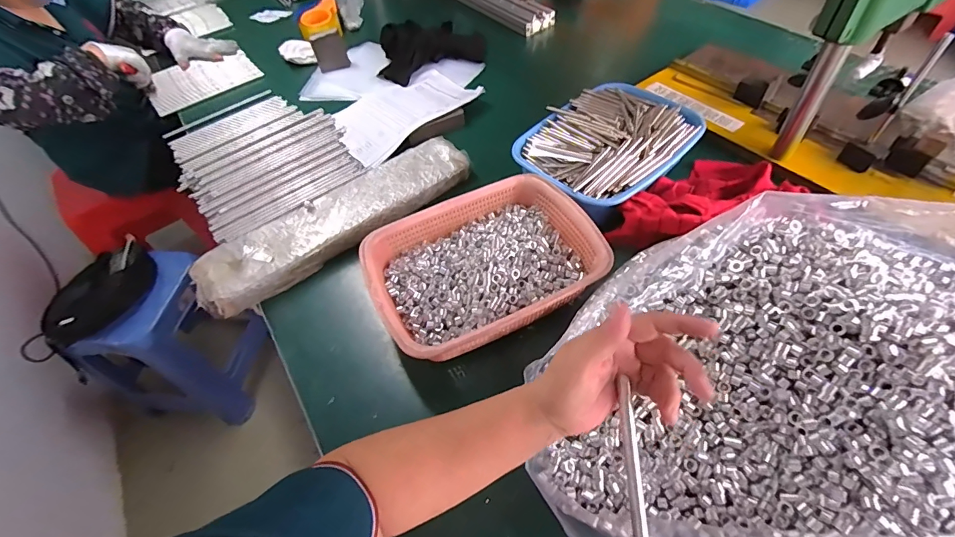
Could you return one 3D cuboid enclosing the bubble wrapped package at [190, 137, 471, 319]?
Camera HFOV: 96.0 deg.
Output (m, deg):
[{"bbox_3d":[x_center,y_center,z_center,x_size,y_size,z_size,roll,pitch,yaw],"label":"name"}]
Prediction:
[{"bbox_3d":[-0.217,-0.083,0.690,0.458,0.042,0.129,-38,58,-22],"label":"bubble wrapped package"}]

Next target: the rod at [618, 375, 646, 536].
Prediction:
[{"bbox_3d":[0.127,0.195,0.337,0.010,0.007,0.201,-2,72,4],"label":"rod"}]

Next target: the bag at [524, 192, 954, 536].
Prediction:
[{"bbox_3d":[0.311,0.109,0.421,0.447,0.141,0.455,22,58,21],"label":"bag"}]

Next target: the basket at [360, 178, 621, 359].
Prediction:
[{"bbox_3d":[0.010,-0.002,0.586,0.299,0.070,0.222,-23,54,-12],"label":"basket"}]

